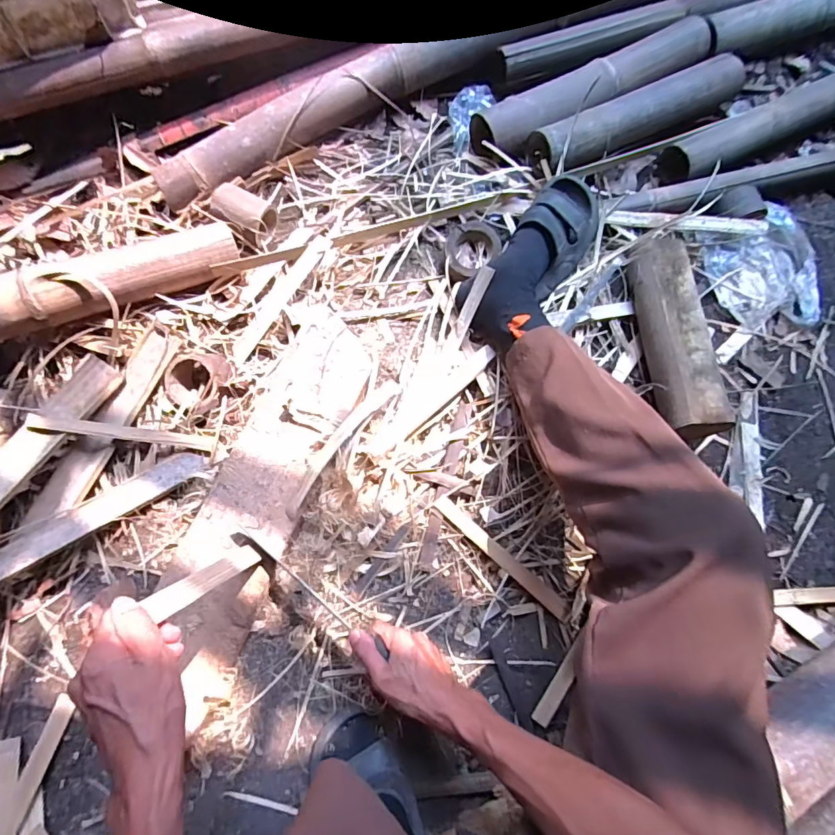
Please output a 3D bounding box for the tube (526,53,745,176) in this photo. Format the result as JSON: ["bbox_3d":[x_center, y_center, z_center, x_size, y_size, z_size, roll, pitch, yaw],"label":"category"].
[{"bbox_3d":[0.366,-0.495,0.774,0.429,0.061,0.073,-29,75,-11],"label":"tube"}]

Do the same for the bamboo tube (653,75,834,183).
[{"bbox_3d":[0.667,-0.541,0.810,0.544,0.062,0.086,-26,75,-10],"label":"bamboo tube"}]

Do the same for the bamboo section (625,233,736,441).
[{"bbox_3d":[0.364,-0.115,0.676,0.083,0.079,0.296,-4,72,-4],"label":"bamboo section"}]

